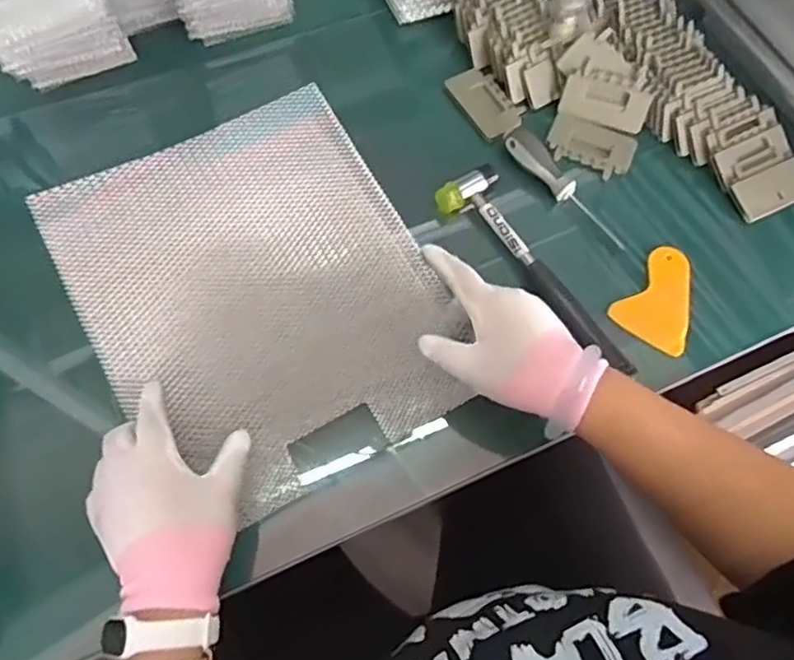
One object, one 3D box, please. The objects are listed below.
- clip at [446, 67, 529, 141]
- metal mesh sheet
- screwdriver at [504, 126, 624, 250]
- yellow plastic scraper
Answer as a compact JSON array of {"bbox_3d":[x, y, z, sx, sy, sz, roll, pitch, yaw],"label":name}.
[{"bbox_3d":[0.094,-0.240,0.668,0.052,0.008,0.088,-29,71,-13],"label":"clip"},{"bbox_3d":[-0.114,-0.027,0.538,0.265,0.045,0.321,-27,71,-13],"label":"metal mesh sheet"},{"bbox_3d":[0.161,-0.138,0.621,0.034,0.026,0.150,-36,73,-16],"label":"screwdriver"},{"bbox_3d":[0.250,-0.030,0.589,0.070,0.010,0.099,38,71,13],"label":"yellow plastic scraper"}]

